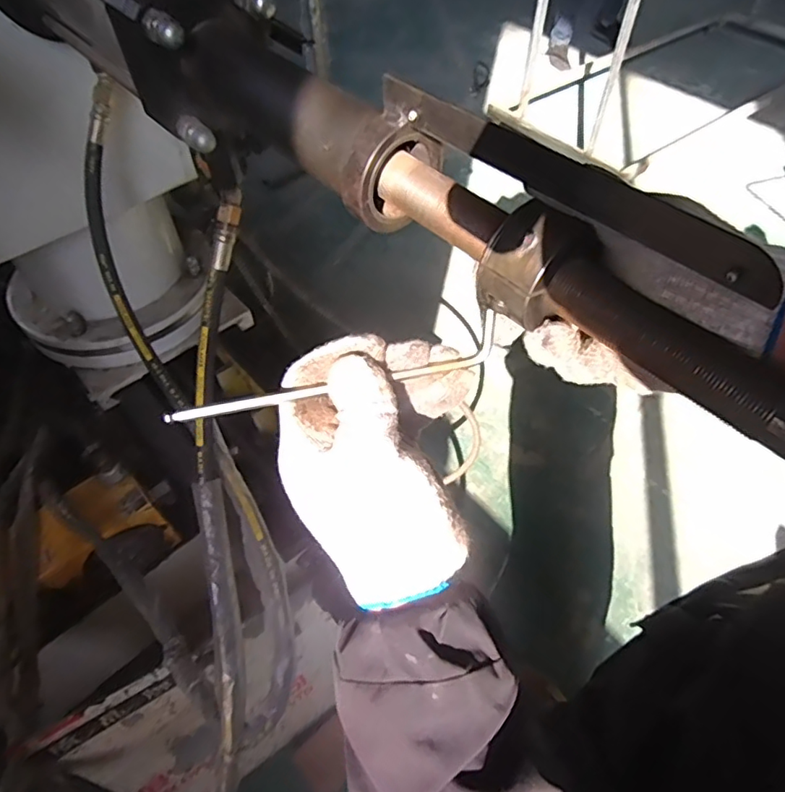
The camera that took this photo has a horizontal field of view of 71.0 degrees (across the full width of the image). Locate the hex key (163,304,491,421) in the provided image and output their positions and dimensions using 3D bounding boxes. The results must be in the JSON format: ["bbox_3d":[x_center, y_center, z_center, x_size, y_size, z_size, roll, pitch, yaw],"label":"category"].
[{"bbox_3d":[-0.026,-0.012,0.301,0.187,0.020,0.018,-16,55,-13],"label":"hex key"}]

